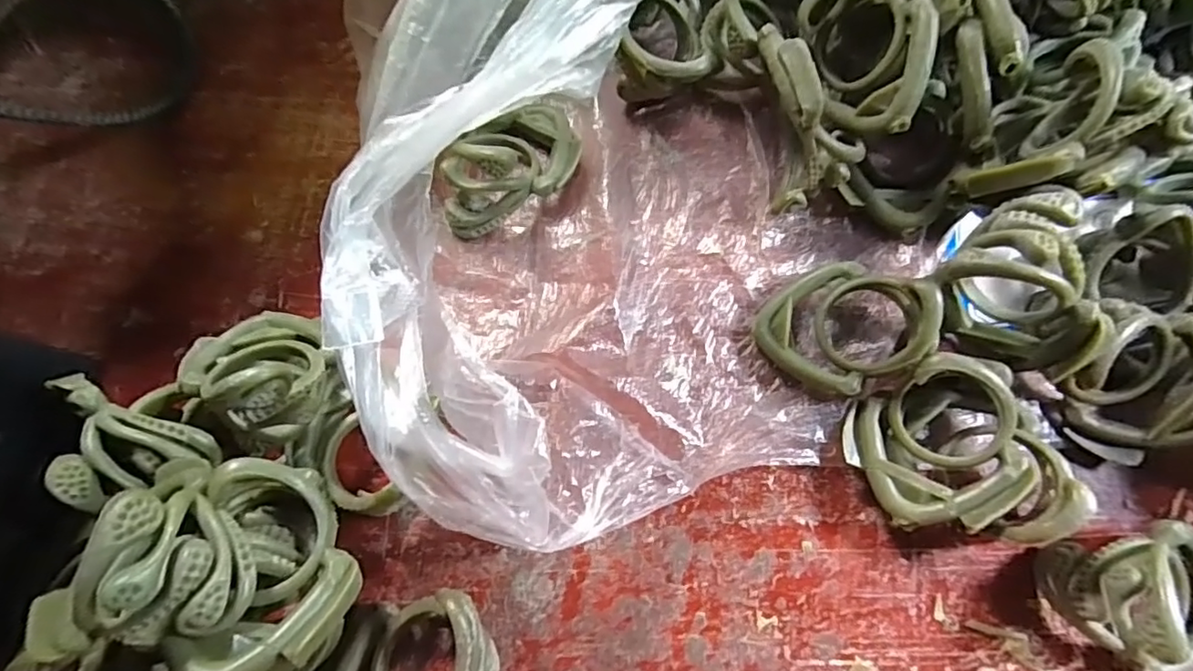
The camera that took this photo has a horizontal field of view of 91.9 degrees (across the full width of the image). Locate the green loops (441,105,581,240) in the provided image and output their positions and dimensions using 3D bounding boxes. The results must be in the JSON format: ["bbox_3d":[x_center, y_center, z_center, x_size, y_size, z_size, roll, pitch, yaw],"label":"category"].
[{"bbox_3d":[-0.025,-0.046,0.145,0.039,0.017,0.028,-30,78,-3],"label":"green loops"}]

